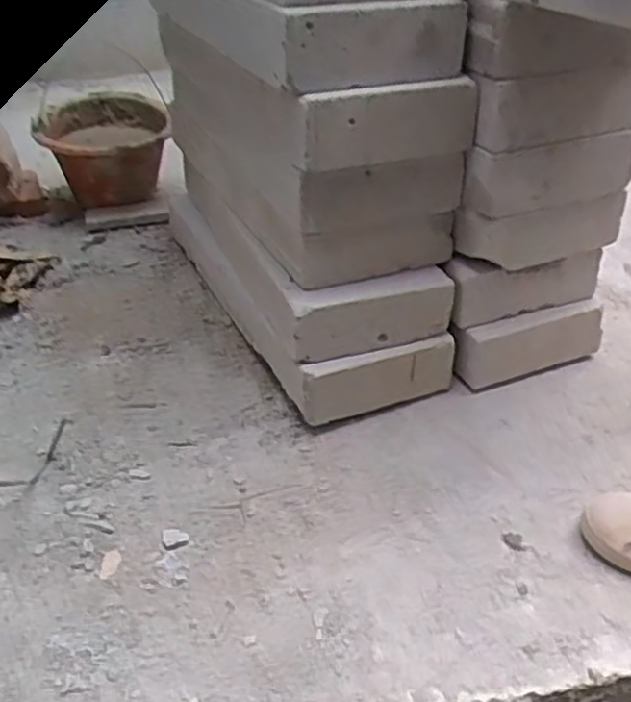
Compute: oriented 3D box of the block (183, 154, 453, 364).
[{"bbox_3d":[-0.020,-0.156,1.026,0.191,0.084,0.445,-14,35,-18],"label":"block"}]

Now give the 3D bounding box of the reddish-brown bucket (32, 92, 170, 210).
[{"bbox_3d":[-0.446,-0.431,1.609,0.256,0.160,0.307,-7,34,-8],"label":"reddish-brown bucket"}]

